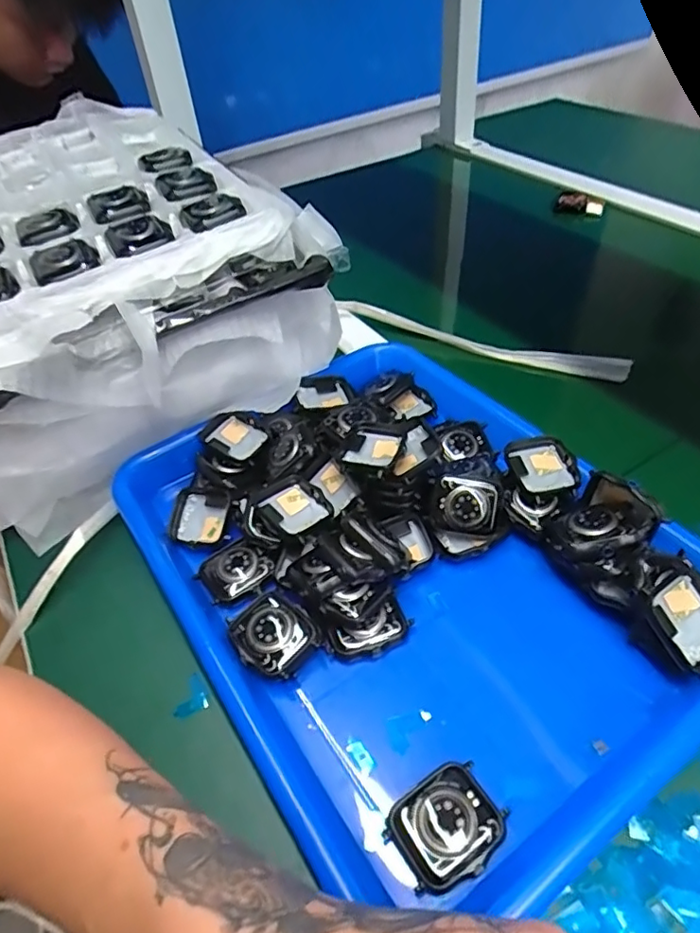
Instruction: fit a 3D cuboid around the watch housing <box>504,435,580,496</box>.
[{"bbox_3d":[0.118,0.000,0.349,0.036,0.010,0.040,-14,52,-2],"label":"watch housing"}]

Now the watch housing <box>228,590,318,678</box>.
[{"bbox_3d":[-0.041,0.089,0.305,0.039,0.016,0.041,-36,52,-26],"label":"watch housing"}]

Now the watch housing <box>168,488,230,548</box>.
[{"bbox_3d":[-0.097,0.033,0.370,0.041,0.007,0.038,-2,69,18],"label":"watch housing"}]

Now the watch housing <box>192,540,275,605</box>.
[{"bbox_3d":[-0.068,0.064,0.343,0.041,0.009,0.041,-29,50,-8],"label":"watch housing"}]

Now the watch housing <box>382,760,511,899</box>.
[{"bbox_3d":[0.041,0.153,0.243,0.047,0.011,0.038,-27,48,-19],"label":"watch housing"}]

